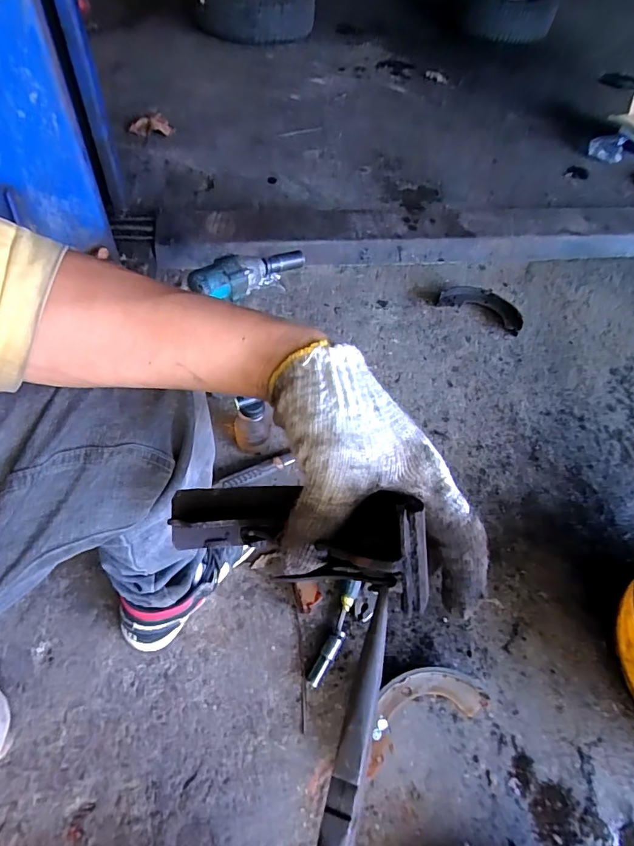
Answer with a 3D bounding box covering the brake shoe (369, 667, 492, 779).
[{"bbox_3d":[0.134,0.376,0.611,0.179,0.046,0.076,-17,58,-16],"label":"brake shoe"}]

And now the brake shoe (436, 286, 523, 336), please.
[{"bbox_3d":[0.388,-0.273,1.086,0.198,0.038,0.084,27,57,14],"label":"brake shoe"}]

